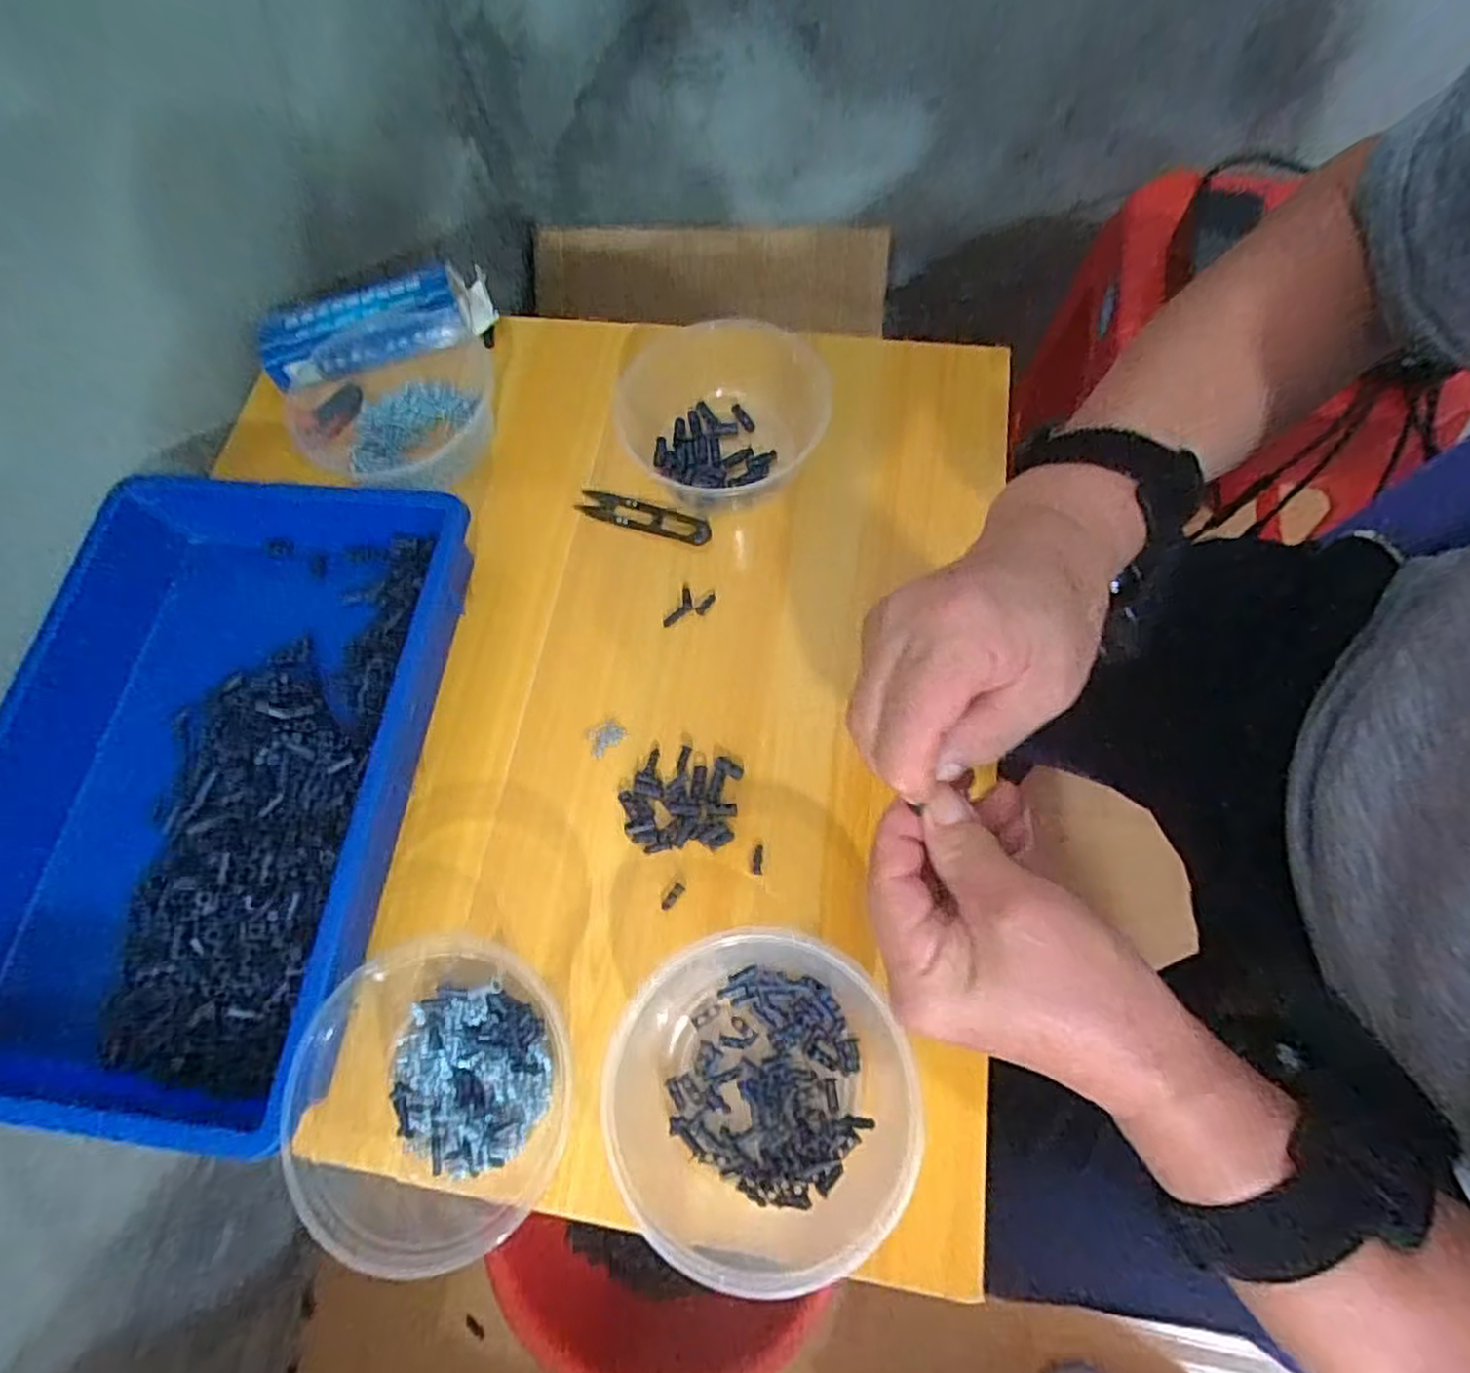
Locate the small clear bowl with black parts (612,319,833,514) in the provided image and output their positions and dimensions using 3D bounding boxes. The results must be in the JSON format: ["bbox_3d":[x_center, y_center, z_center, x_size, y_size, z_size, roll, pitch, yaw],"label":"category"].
[{"bbox_3d":[-0.001,-0.196,0.512,0.150,0.055,0.130,-39,72,-14],"label":"small clear bowl with black parts"}]

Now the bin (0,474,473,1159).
[{"bbox_3d":[-0.316,0.048,0.435,0.249,0.066,0.367,7,69,7],"label":"bin"}]

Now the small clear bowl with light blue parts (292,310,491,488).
[{"bbox_3d":[-0.254,-0.210,0.537,0.145,0.042,0.134,-1,68,3],"label":"small clear bowl with light blue parts"}]

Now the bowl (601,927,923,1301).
[{"bbox_3d":[0.009,0.197,0.355,0.144,0.059,0.145,-1,68,3],"label":"bowl"}]

